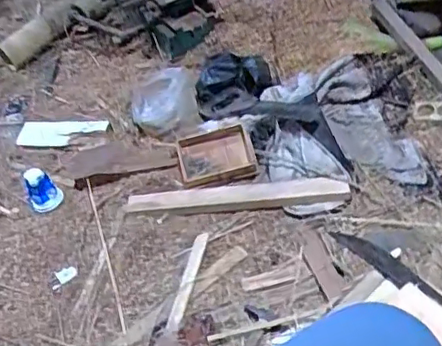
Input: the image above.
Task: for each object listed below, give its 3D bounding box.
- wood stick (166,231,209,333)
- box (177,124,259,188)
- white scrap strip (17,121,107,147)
[{"bbox_3d":[-0.064,0.206,1.115,0.023,0.013,0.215,7,47,14],"label":"wood stick"},{"bbox_3d":[-0.010,-0.035,1.265,0.156,0.034,0.134,-10,45,-2],"label":"box"},{"bbox_3d":[-0.379,-0.092,1.401,0.212,0.013,0.065,-1,63,4],"label":"white scrap strip"}]

